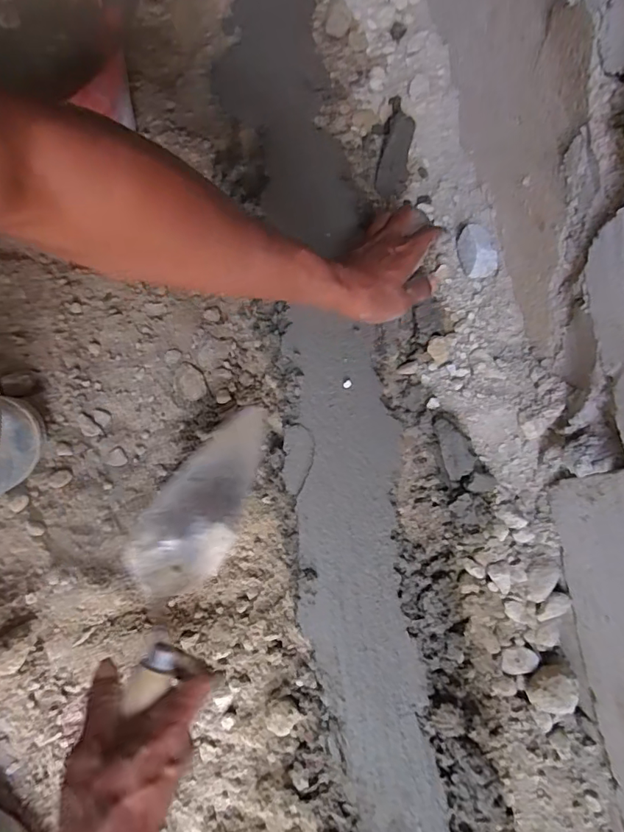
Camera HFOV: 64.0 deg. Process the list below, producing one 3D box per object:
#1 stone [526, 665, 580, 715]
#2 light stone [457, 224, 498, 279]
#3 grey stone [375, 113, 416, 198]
[{"bbox_3d":[0.221,0.250,0.459,0.043,0.030,0.034,-9,77,-2],"label":"stone"},{"bbox_3d":[0.172,-0.172,0.518,0.034,0.021,0.058,-9,77,-2],"label":"light stone"},{"bbox_3d":[0.099,-0.302,0.573,0.034,0.022,0.096,15,78,4],"label":"grey stone"}]

